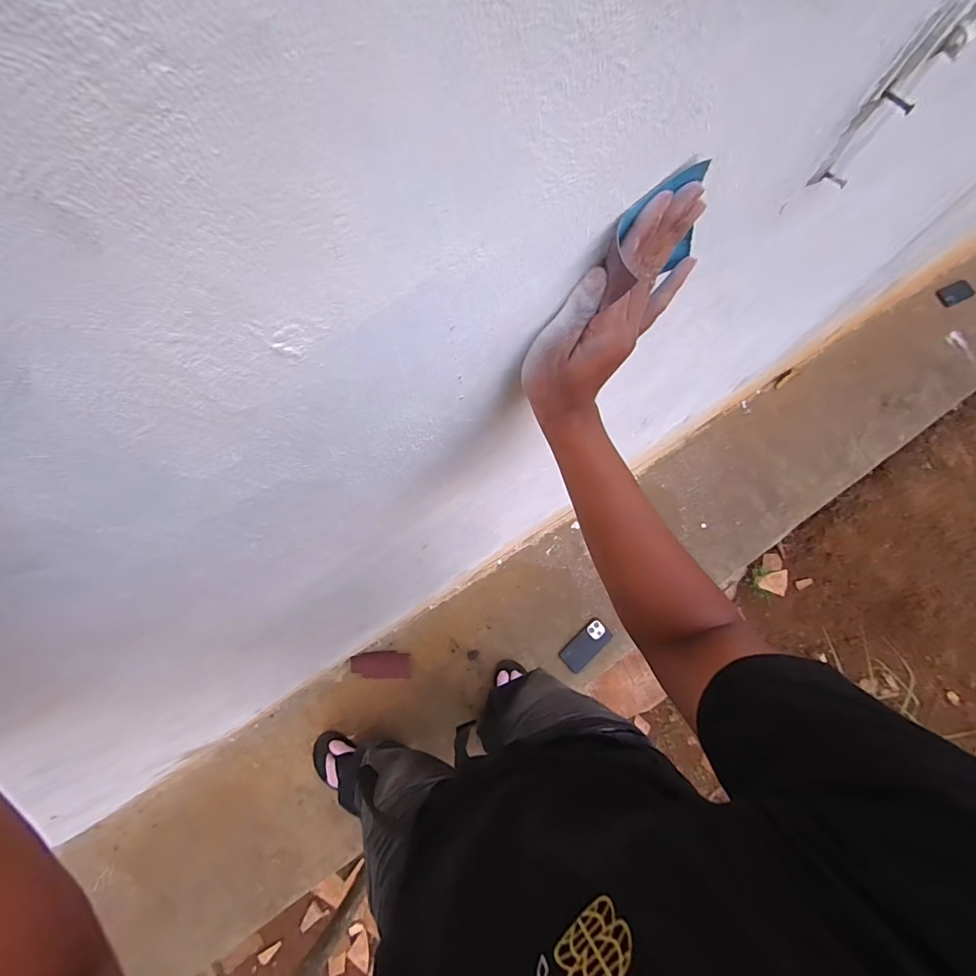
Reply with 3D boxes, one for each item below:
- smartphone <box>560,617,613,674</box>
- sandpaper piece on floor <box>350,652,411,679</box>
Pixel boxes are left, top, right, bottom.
[{"bbox_3d":[0.304,0.487,1.453,0.081,0.007,0.172,43,88,10],"label":"smartphone"},{"bbox_3d":[-0.325,0.545,1.428,0.173,0.008,0.080,0,84,-13],"label":"sandpaper piece on floor"}]

